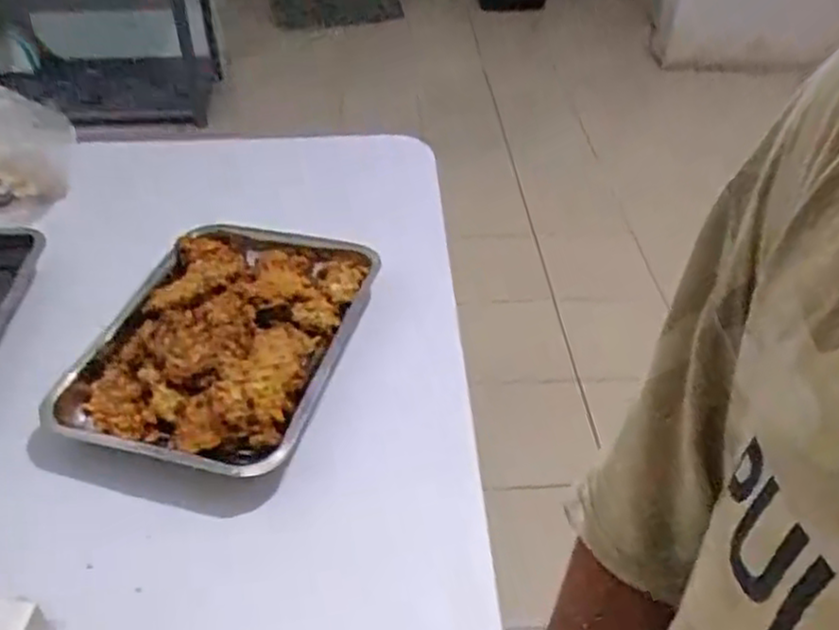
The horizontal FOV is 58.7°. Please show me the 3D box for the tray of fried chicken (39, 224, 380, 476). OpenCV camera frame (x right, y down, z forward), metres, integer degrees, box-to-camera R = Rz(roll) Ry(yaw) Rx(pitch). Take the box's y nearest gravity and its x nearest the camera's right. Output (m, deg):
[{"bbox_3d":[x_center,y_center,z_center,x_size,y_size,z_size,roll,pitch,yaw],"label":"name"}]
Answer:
[{"bbox_3d":[-0.215,0.017,0.830,0.266,0.077,0.360,12,44,12],"label":"tray of fried chicken"}]

